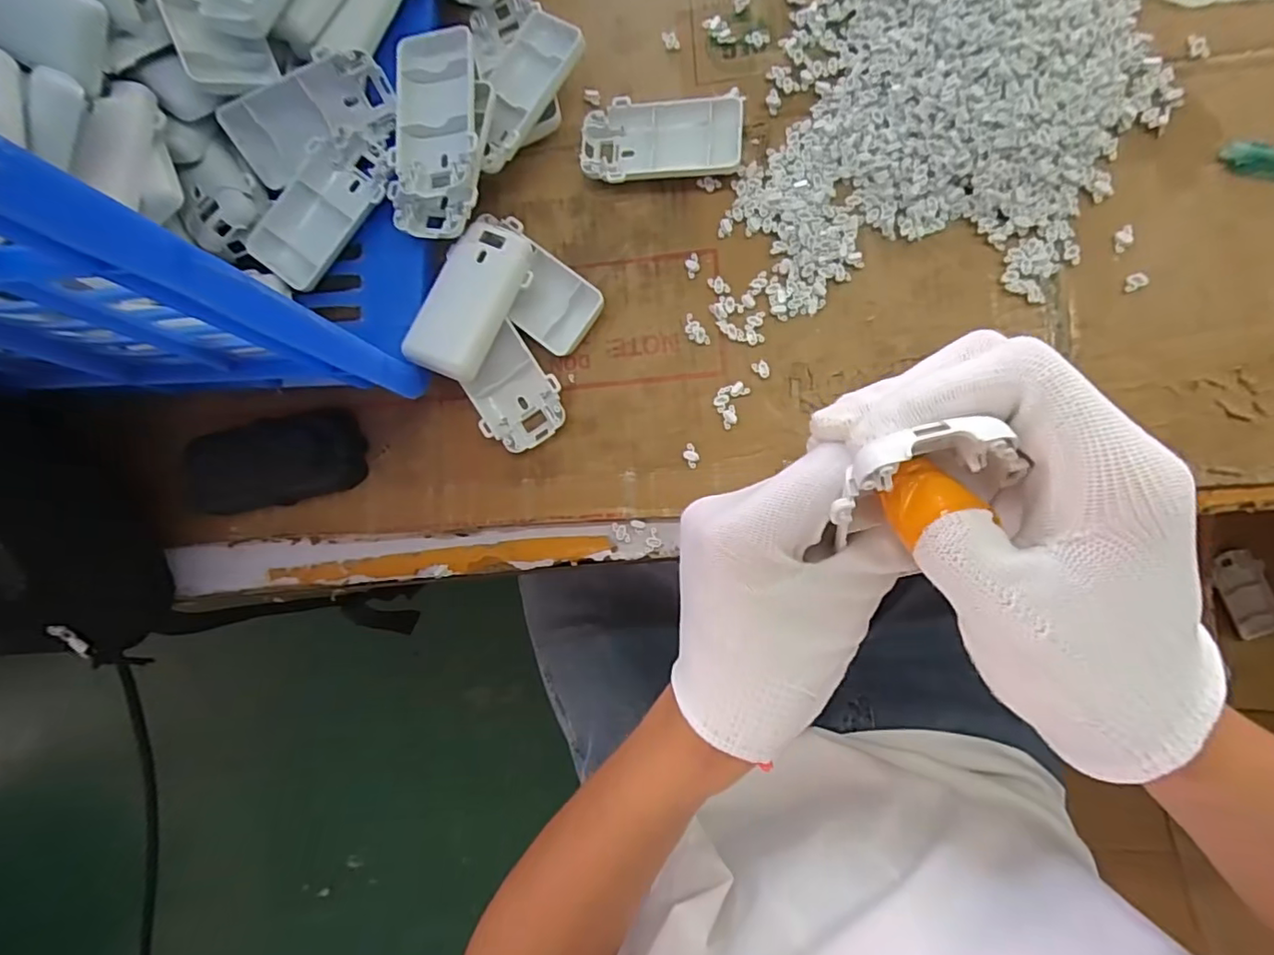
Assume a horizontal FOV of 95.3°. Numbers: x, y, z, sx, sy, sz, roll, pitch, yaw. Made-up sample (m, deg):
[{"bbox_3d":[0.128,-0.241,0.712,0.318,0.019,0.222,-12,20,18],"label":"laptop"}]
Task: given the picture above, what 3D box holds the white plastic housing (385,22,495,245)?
[{"bbox_3d":[-0.112,-0.194,0.328,0.052,0.018,0.112,3,87,9],"label":"white plastic housing"}]

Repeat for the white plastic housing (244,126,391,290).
[{"bbox_3d":[-0.186,-0.160,0.345,0.049,0.020,0.095,40,93,9],"label":"white plastic housing"}]

